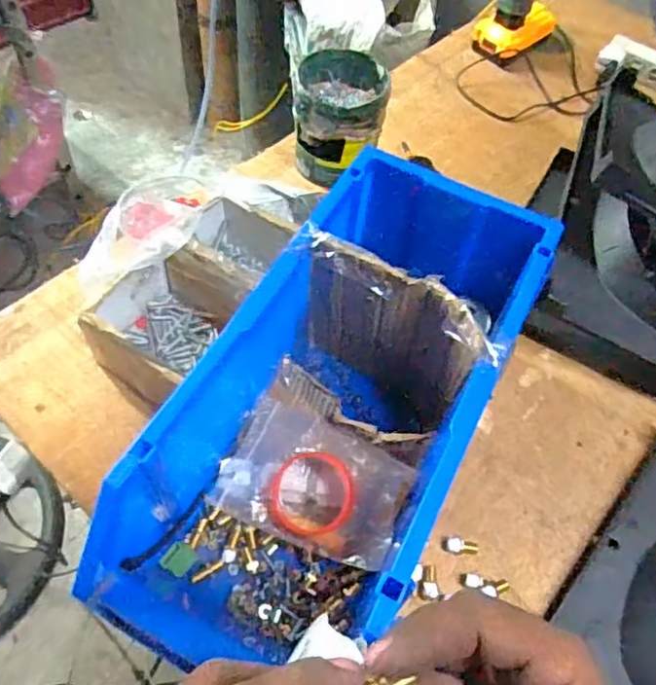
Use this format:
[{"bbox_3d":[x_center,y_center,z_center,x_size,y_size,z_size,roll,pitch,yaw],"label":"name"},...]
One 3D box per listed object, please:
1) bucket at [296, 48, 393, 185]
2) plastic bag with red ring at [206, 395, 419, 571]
[{"bbox_3d":[0.014,-0.280,0.784,0.106,0.116,0.120,5,56,-2],"label":"bucket"},{"bbox_3d":[-0.020,0.112,0.542,0.137,0.031,0.115,19,74,22],"label":"plastic bag with red ring"}]

